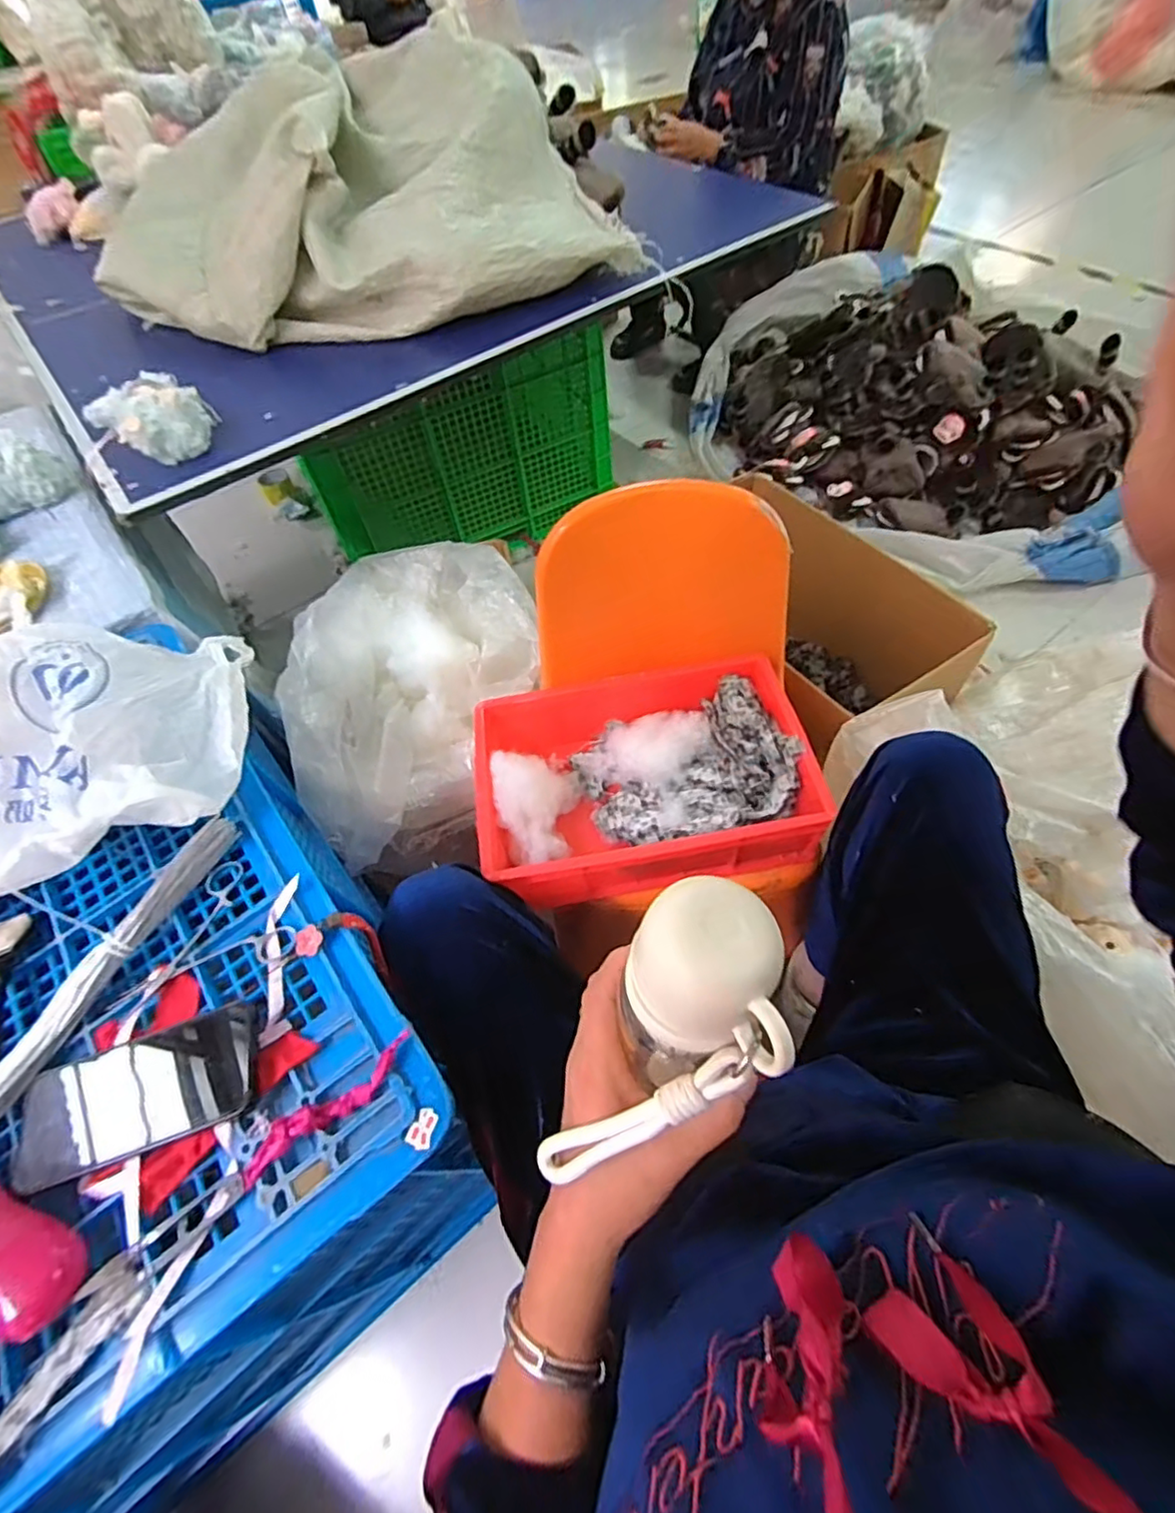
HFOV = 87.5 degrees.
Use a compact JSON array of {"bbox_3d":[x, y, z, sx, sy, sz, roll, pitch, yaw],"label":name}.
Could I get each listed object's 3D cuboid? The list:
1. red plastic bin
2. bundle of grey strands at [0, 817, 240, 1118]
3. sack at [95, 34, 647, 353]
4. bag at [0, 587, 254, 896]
[{"bbox_3d":[0.058,0.016,0.722,0.359,0.096,0.259,-10,57,-1],"label":"red plastic bin"},{"bbox_3d":[-0.385,0.159,0.503,0.028,0.023,0.254,20,61,17],"label":"bundle of grey strands"},{"bbox_3d":[-0.394,-0.971,1.052,0.920,0.219,0.561,-5,57,2],"label":"sack"},{"bbox_3d":[-0.453,-0.032,0.531,0.241,0.138,0.285,-18,58,-6],"label":"bag"}]

